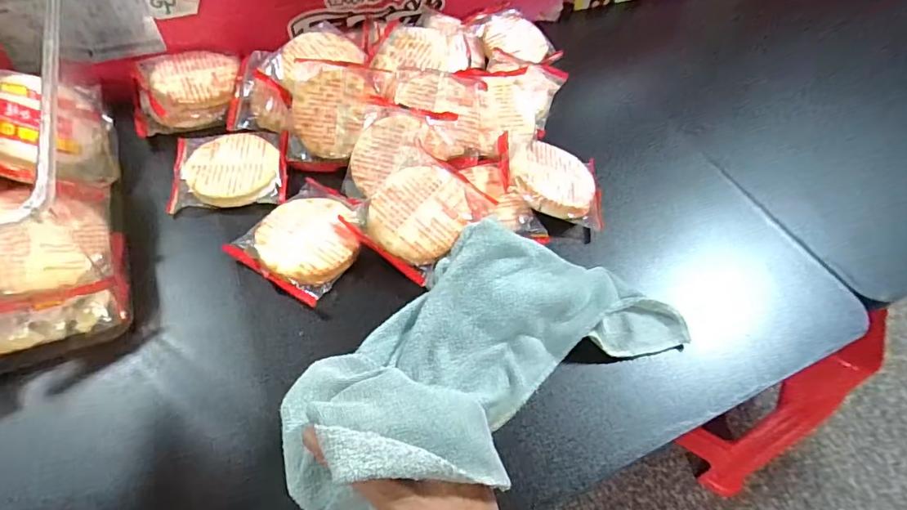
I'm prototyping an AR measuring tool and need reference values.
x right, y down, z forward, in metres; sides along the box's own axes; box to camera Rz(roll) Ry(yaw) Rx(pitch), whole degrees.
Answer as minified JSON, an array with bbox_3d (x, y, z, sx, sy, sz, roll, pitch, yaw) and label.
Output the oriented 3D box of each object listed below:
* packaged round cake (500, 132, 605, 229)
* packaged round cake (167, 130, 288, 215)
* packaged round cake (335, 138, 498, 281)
[{"bbox_3d":[0.088,-0.073,0.435,0.094,0.030,0.086,7,54,-1],"label":"packaged round cake"},{"bbox_3d":[-0.198,-0.078,0.431,0.095,0.015,0.081,-4,55,-8],"label":"packaged round cake"},{"bbox_3d":[-0.025,-0.034,0.391,0.079,0.019,0.098,42,76,7],"label":"packaged round cake"}]

